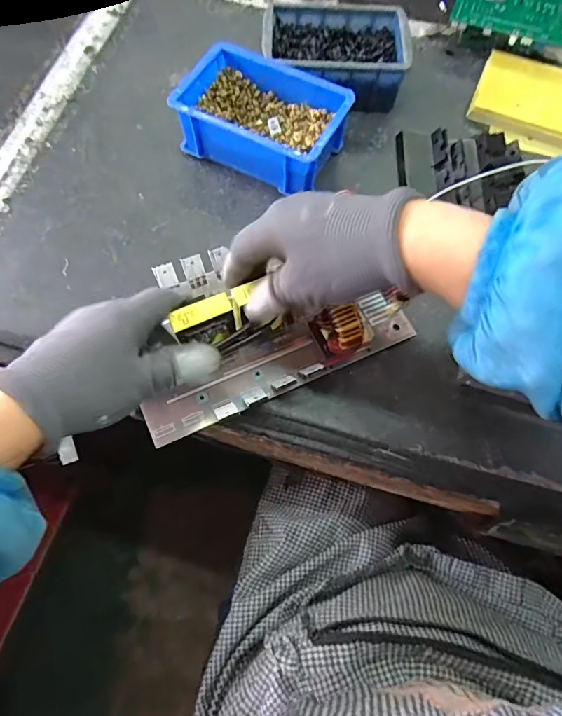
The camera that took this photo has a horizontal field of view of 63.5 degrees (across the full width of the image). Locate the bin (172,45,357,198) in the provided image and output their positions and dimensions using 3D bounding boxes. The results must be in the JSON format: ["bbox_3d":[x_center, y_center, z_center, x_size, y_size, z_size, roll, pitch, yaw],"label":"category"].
[{"bbox_3d":[-0.018,-0.227,0.436,0.150,0.054,0.110,25,69,9],"label":"bin"}]

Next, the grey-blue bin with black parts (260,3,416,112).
[{"bbox_3d":[0.055,-0.315,0.477,0.141,0.061,0.109,4,67,1],"label":"grey-blue bin with black parts"}]

